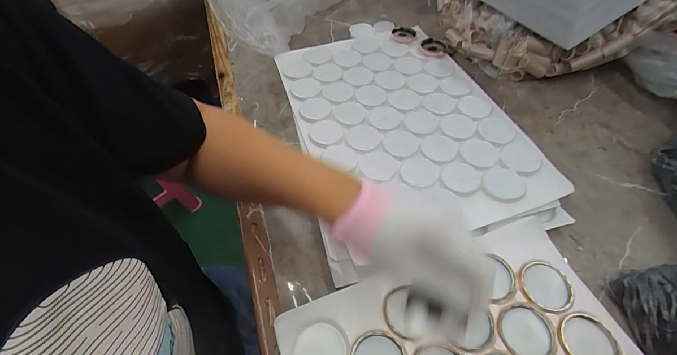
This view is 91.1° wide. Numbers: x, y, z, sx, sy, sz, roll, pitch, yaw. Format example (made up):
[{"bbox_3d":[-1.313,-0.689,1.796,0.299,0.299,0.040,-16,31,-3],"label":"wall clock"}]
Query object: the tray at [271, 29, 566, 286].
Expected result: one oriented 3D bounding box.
[{"bbox_3d":[0.079,-0.110,0.517,0.316,0.016,0.458,-17,55,-10],"label":"tray"}]

